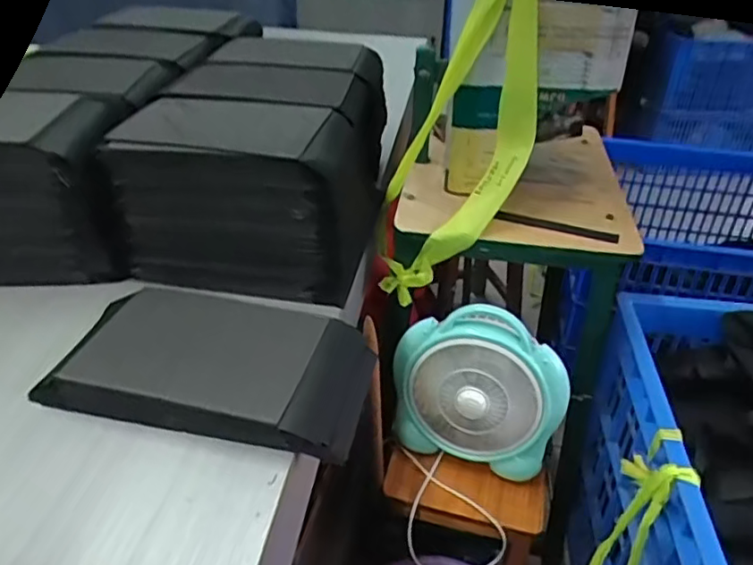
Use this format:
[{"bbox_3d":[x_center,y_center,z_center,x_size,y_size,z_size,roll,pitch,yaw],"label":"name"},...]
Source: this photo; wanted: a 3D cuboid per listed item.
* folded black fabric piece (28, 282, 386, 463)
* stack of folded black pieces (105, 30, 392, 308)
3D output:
[{"bbox_3d":[-0.159,0.076,0.607,0.304,0.045,0.160,9,36,9],"label":"folded black fabric piece"},{"bbox_3d":[-0.145,-0.208,0.863,0.305,0.154,0.496,2,35,-1],"label":"stack of folded black pieces"}]

